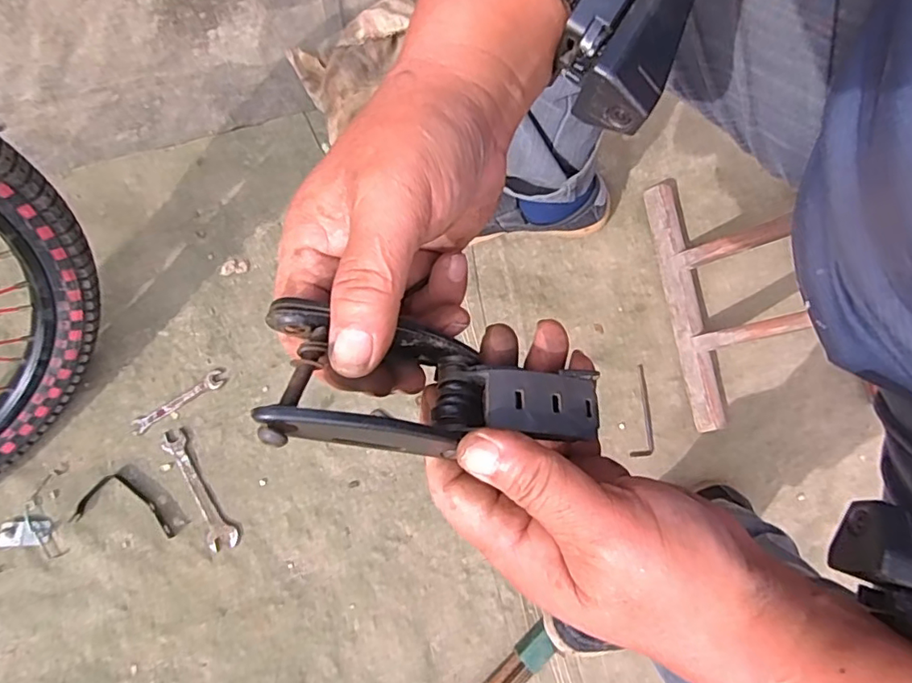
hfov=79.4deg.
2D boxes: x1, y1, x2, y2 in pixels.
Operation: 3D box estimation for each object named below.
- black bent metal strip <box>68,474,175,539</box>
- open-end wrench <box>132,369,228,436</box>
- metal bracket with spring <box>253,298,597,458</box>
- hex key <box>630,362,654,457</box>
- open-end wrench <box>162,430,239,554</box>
[{"bbox_3d":[-0.376,0.186,0.630,0.112,0.016,0.057,9,78,1],"label":"black bent metal strip"},{"bbox_3d":[-0.335,0.072,0.662,0.117,0.004,0.023,-32,80,-7],"label":"open-end wrench"},{"bbox_3d":[-0.008,0.016,0.212,0.128,0.036,0.052,5,76,-29],"label":"metal bracket with spring"},{"bbox_3d":[0.237,0.088,0.697,0.026,0.005,0.116,6,78,0],"label":"hex key"},{"bbox_3d":[-0.299,0.172,0.641,0.032,0.004,0.151,-29,80,-9],"label":"open-end wrench"}]

